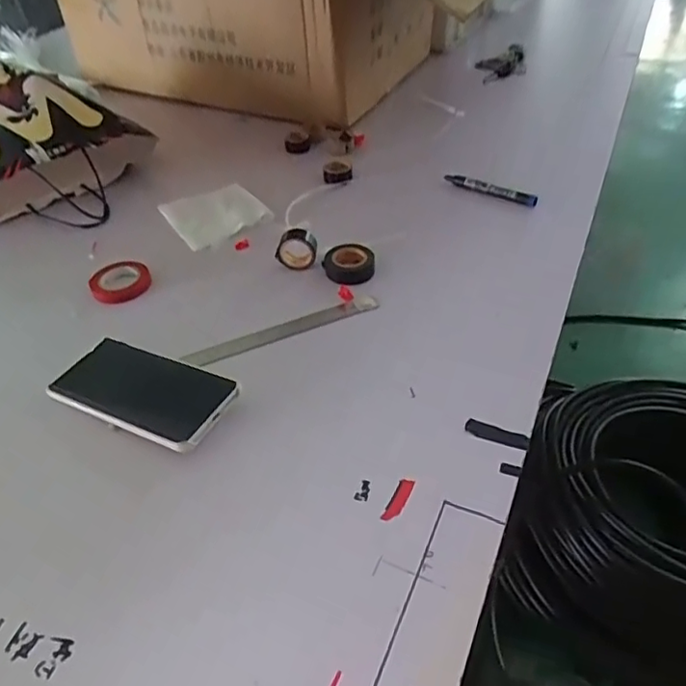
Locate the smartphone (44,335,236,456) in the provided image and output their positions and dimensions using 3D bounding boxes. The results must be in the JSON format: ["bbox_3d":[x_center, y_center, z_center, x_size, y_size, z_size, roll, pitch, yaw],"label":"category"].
[{"bbox_3d":[-0.173,0.039,0.514,0.168,0.005,0.080,15,49,26],"label":"smartphone"}]

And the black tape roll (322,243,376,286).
[{"bbox_3d":[0.007,-0.087,0.649,0.054,0.022,0.054,-2,43,2],"label":"black tape roll"}]

